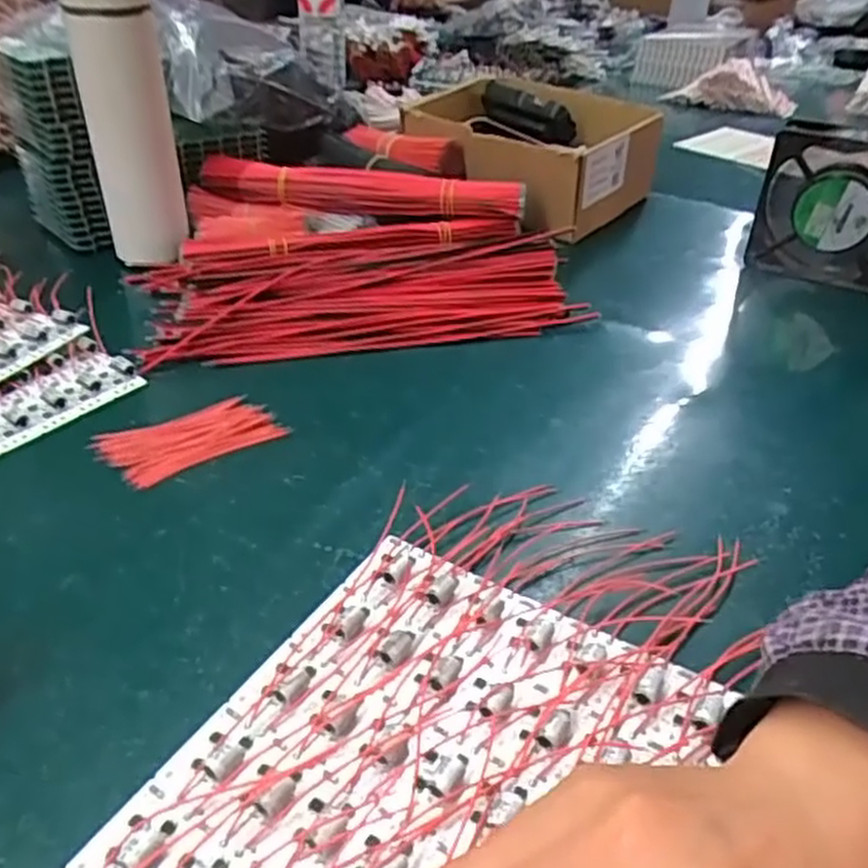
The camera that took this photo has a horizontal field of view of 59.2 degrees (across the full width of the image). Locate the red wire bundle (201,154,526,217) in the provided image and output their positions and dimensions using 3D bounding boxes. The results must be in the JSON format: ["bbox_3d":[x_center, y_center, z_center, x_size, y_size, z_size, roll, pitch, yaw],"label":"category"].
[{"bbox_3d":[-0.070,-0.221,0.699,0.298,0.036,0.035,9,37,10],"label":"red wire bundle"}]

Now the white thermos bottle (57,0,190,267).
[{"bbox_3d":[-0.250,-0.261,0.624,0.068,0.202,0.060,-10,37,-16],"label":"white thermos bottle"}]

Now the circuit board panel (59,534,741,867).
[{"bbox_3d":[-0.003,0.140,0.277,0.199,0.011,0.234,20,40,24],"label":"circuit board panel"}]

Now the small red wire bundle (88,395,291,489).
[{"bbox_3d":[-0.152,0.001,0.472,0.100,0.005,0.059,-21,41,-28],"label":"small red wire bundle"}]

